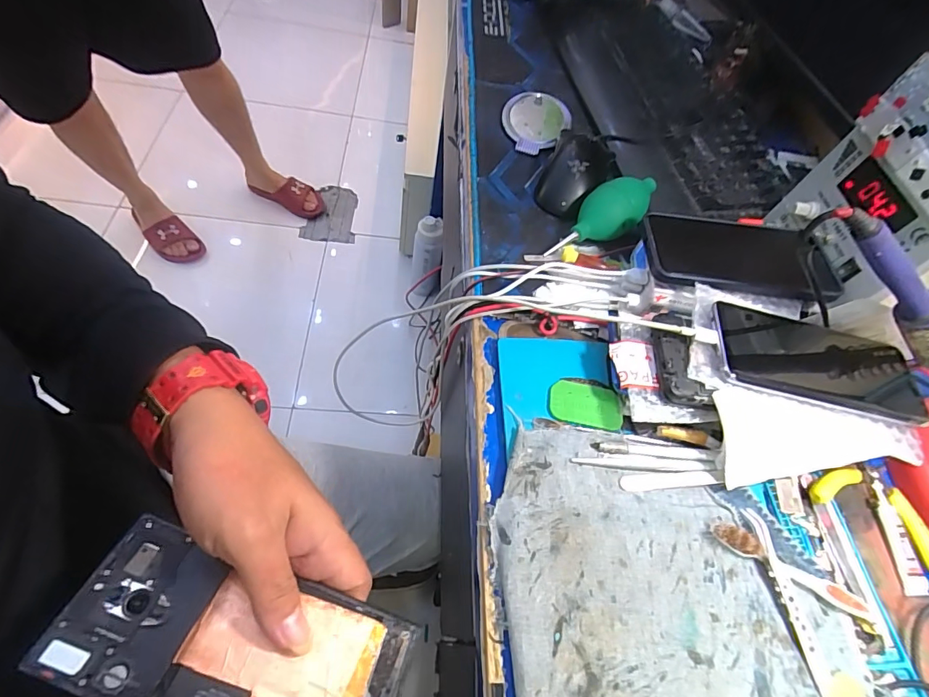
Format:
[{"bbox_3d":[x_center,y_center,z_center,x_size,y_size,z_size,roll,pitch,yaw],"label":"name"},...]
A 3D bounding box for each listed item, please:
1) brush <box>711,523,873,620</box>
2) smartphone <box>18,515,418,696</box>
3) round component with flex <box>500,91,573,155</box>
[{"bbox_3d":[0.218,0.145,0.306,0.104,0.009,0.015,26,61,12],"label":"brush"},{"bbox_3d":[-0.111,0.143,0.224,0.161,0.008,0.070,20,49,3],"label":"smartphone"},{"bbox_3d":[0.084,-0.273,0.551,0.076,0.010,0.120,23,58,3],"label":"round component with flex"}]

